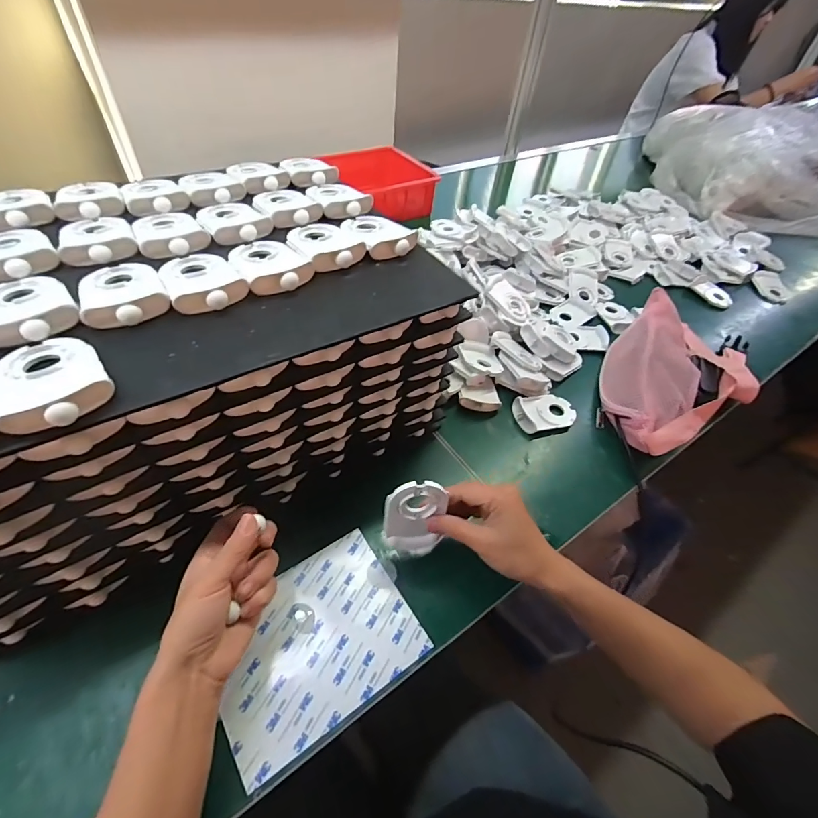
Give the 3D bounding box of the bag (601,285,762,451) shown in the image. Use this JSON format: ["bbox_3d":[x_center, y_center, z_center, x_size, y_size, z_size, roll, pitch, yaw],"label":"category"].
[{"bbox_3d":[0.403,-0.058,0.619,0.194,0.074,0.350,27,51,16],"label":"bag"}]

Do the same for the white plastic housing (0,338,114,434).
[{"bbox_3d":[-0.229,-0.019,0.268,0.057,0.016,0.087,-24,49,-31],"label":"white plastic housing"}]

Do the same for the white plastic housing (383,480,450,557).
[{"bbox_3d":[0.005,0.105,0.393,0.055,0.092,0.007,-1,33,-7],"label":"white plastic housing"}]

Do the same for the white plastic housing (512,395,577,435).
[{"bbox_3d":[0.191,0.005,0.586,0.086,0.016,0.063,-10,50,-15],"label":"white plastic housing"}]

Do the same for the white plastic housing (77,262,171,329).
[{"bbox_3d":[-0.229,-0.098,0.334,0.058,0.013,0.091,-21,54,-23],"label":"white plastic housing"}]

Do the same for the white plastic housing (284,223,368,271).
[{"bbox_3d":[-0.083,-0.162,0.407,0.058,0.016,0.083,-22,55,-24],"label":"white plastic housing"}]

